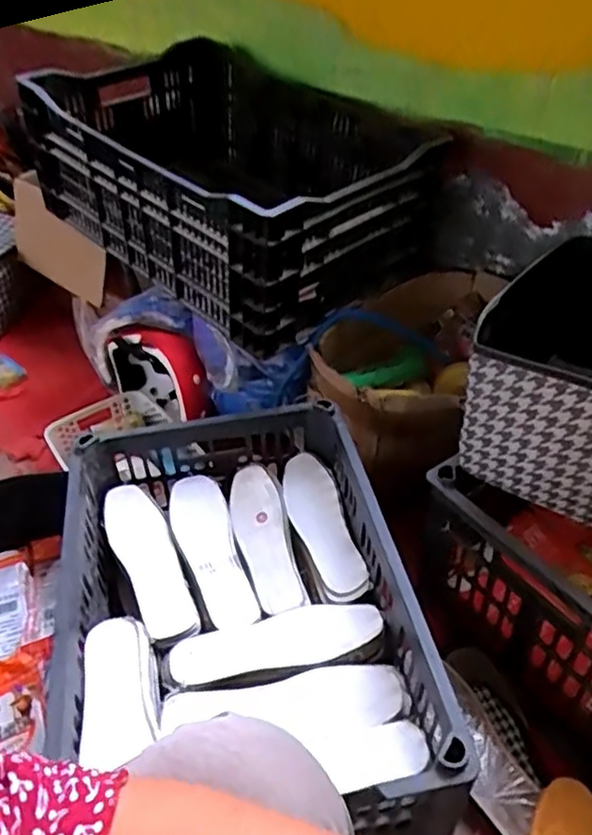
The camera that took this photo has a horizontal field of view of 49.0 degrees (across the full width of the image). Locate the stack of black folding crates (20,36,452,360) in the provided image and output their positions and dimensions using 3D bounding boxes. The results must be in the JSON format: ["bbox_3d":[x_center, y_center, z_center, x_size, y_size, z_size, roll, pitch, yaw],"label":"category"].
[{"bbox_3d":[-0.106,-0.410,1.080,0.460,0.254,0.609,-33,52,-30],"label":"stack of black folding crates"}]

